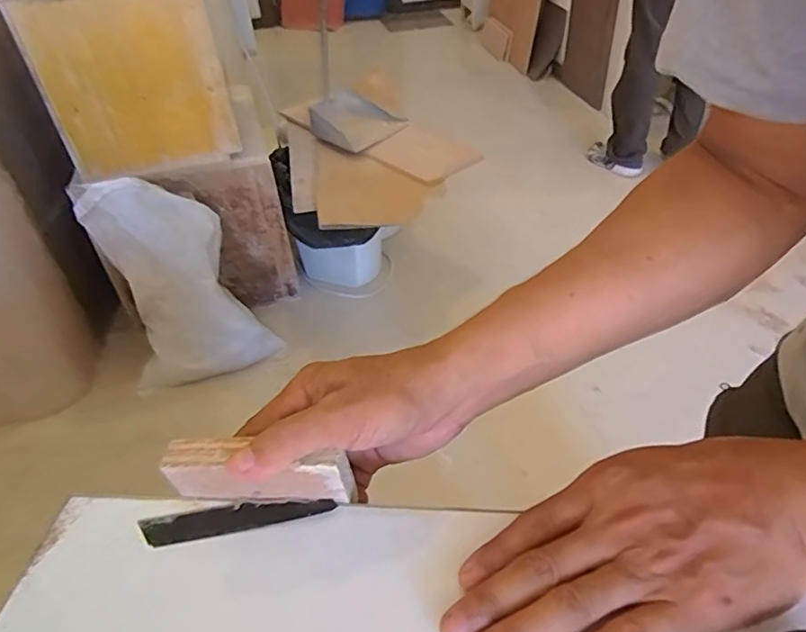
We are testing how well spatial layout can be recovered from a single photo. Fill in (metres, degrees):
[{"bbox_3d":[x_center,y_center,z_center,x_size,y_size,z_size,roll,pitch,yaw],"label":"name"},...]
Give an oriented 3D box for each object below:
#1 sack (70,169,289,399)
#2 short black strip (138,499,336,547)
[{"bbox_3d":[-0.554,-0.087,1.403,0.368,0.534,0.170,-13,41,-11],"label":"sack"},{"bbox_3d":[-0.086,0.104,0.289,0.098,0.006,0.017,-7,40,-4],"label":"short black strip"}]

